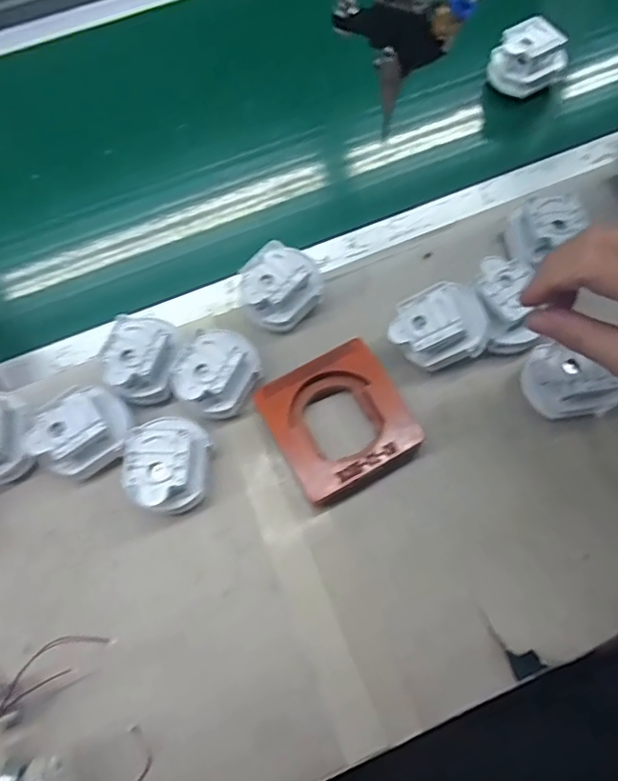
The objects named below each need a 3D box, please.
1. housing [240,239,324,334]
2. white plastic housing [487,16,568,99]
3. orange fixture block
[{"bbox_3d":[-0.024,-0.083,0.460,0.057,0.052,0.064,41,75,16],"label":"housing"},{"bbox_3d":[0.220,-0.333,0.544,0.051,0.050,0.058,-34,71,-11],"label":"white plastic housing"},{"bbox_3d":[0.023,0.025,0.425,0.098,0.028,0.103,-28,70,-9],"label":"orange fixture block"}]

